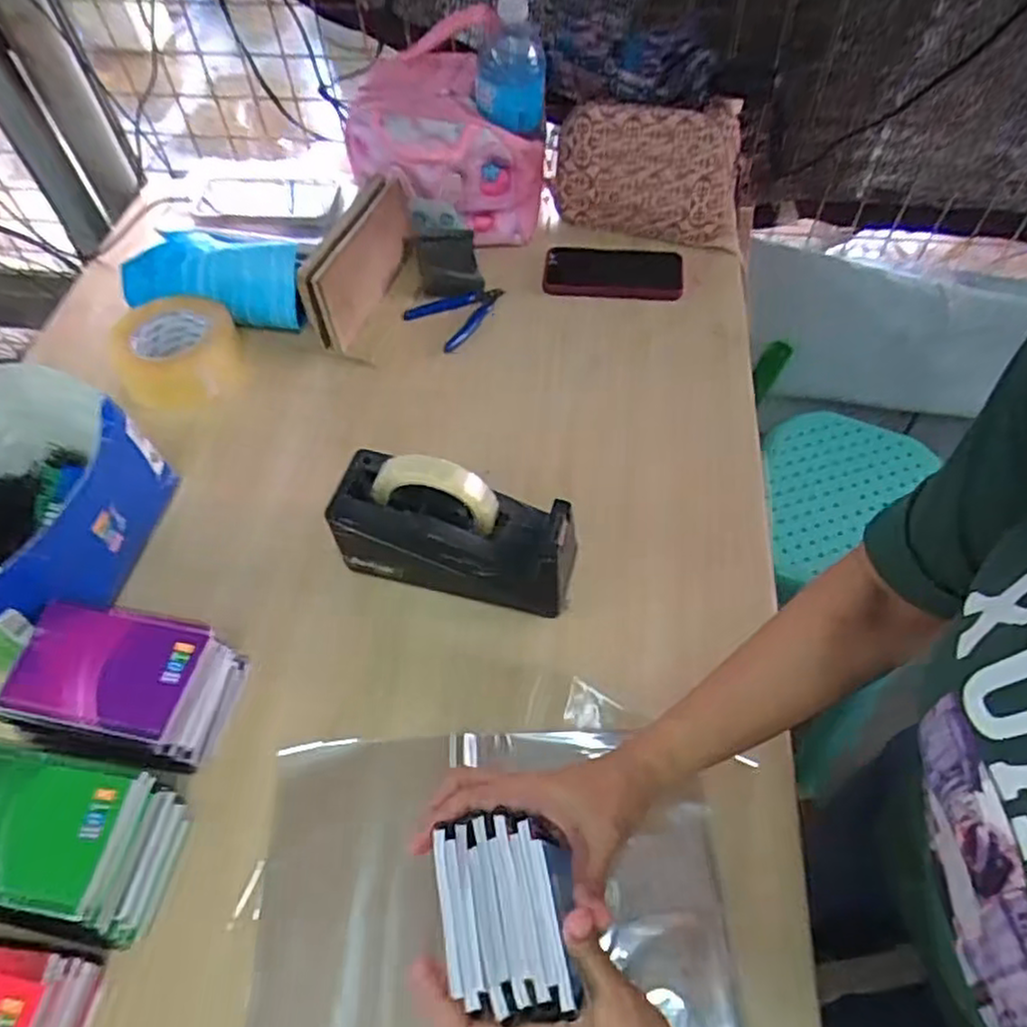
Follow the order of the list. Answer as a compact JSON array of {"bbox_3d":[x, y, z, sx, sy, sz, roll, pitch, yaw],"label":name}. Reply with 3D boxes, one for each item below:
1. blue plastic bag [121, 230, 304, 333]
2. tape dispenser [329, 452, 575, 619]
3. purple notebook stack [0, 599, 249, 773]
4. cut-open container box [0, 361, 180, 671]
[{"bbox_3d":[-0.357,-0.285,0.854,0.220,0.074,0.099,8,57,8],"label":"blue plastic bag"},{"bbox_3d":[-0.051,0.016,0.621,0.206,0.141,0.071,13,57,11],"label":"tape dispenser"},{"bbox_3d":[-0.304,0.138,0.558,0.140,0.105,0.105,7,56,7],"label":"purple notebook stack"},{"bbox_3d":[-0.452,-0.003,0.627,0.223,0.126,0.247,2,56,4],"label":"cut-open container box"}]

